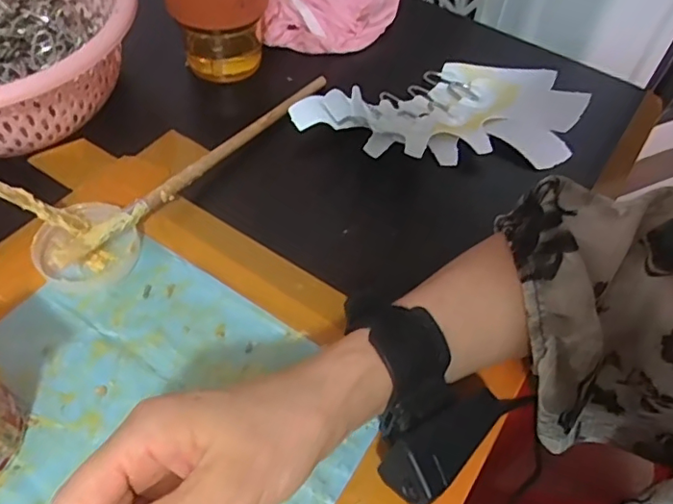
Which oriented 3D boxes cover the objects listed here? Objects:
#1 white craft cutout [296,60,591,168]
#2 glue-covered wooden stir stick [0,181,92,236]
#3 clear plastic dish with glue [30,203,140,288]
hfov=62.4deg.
[{"bbox_3d":[0.085,-0.122,0.469,0.234,0.030,0.115,-5,54,-8],"label":"white craft cutout"},{"bbox_3d":[-0.214,-0.040,0.359,0.110,0.006,0.014,31,47,-32],"label":"glue-covered wooden stir stick"},{"bbox_3d":[-0.166,-0.005,0.376,0.060,0.021,0.063,2,53,-3],"label":"clear plastic dish with glue"}]

